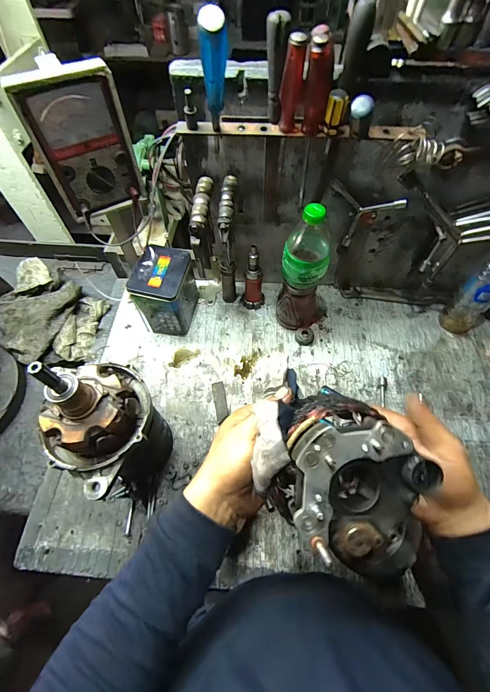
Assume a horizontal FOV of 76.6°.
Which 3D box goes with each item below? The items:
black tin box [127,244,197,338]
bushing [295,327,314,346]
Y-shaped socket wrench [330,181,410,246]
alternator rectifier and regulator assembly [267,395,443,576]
[{"bbox_3d":[-0.160,-0.108,0.637,0.093,0.139,0.127,8,60,4],"label":"black tin box"},{"bbox_3d":[0.124,-0.021,0.646,0.037,0.021,0.035,0,60,0],"label":"bushing"},{"bbox_3d":[0.193,-0.213,0.524,0.116,0.109,0.013,25,63,13],"label":"Y-shaped socket wrench"},{"bbox_3d":[0.090,0.105,0.258,0.125,0.056,0.124,18,60,12],"label":"alternator rectifier and regulator assembly"}]

